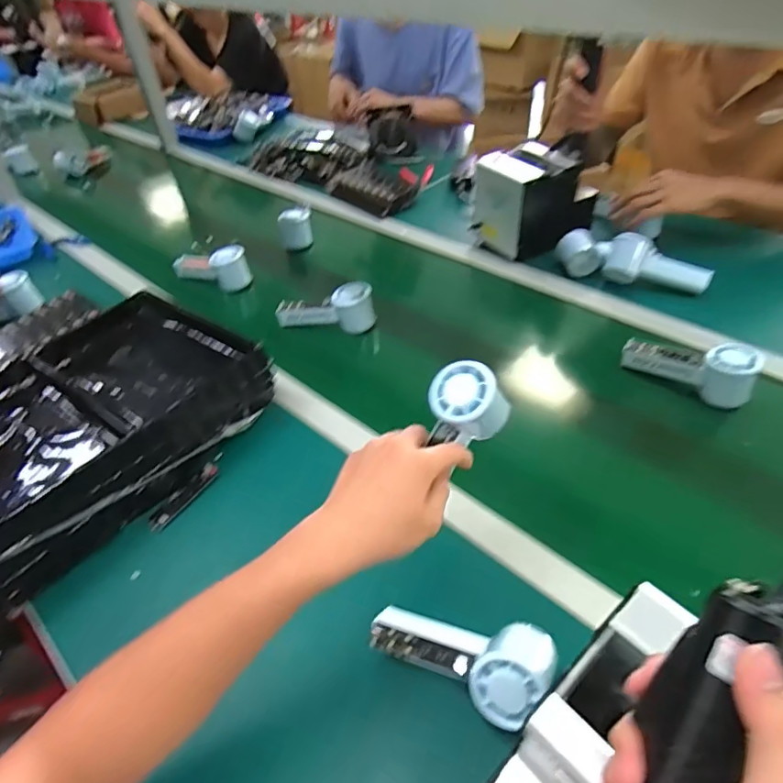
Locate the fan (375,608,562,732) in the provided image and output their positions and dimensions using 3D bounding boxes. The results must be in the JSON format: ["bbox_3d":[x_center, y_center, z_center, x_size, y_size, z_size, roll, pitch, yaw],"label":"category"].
[{"bbox_3d":[0.060,0.203,0.439,0.143,0.049,0.083,21,50,26],"label":"fan"}]

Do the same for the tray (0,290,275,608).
[{"bbox_3d":[-0.385,0.026,0.673,0.304,0.081,0.382,28,53,31],"label":"tray"}]

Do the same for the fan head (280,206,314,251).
[{"bbox_3d":[-0.190,-0.325,1.044,0.062,0.066,0.076,-12,43,-6],"label":"fan head"}]

